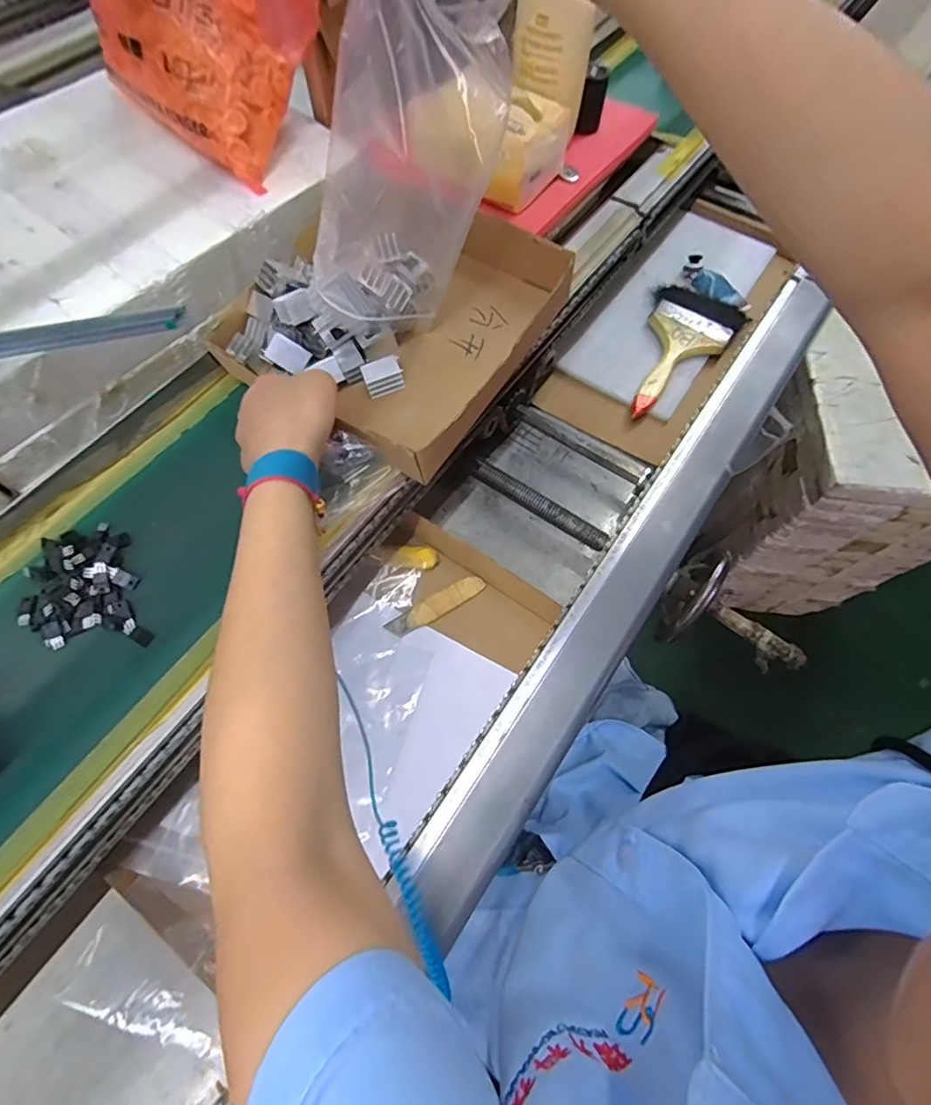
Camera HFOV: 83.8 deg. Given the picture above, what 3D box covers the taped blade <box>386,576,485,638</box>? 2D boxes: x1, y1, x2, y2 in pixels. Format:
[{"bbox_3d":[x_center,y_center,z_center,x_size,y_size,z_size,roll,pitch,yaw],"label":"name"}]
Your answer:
[{"bbox_3d":[-0.026,0.049,0.480,0.097,0.005,0.021,-28,68,-13],"label":"taped blade"}]

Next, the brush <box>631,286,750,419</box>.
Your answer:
[{"bbox_3d":[0.235,-0.244,0.603,0.102,0.016,0.209,39,70,16],"label":"brush"}]

